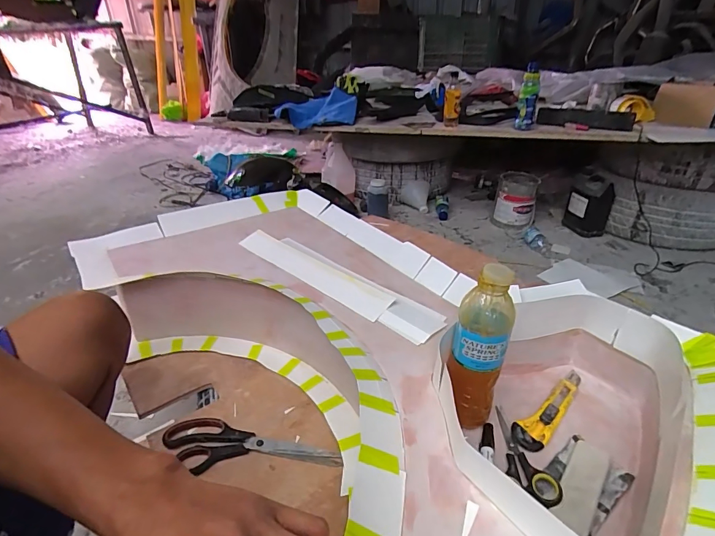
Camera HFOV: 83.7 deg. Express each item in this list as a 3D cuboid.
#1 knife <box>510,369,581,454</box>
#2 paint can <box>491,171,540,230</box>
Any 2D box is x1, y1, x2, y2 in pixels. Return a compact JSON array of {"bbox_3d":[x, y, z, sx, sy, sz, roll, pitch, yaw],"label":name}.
[{"bbox_3d":[0.259,0.182,0.522,0.170,0.014,0.037,-23,38,-33],"label":"knife"},{"bbox_3d":[0.695,-0.302,1.756,0.164,0.209,0.189,12,33,19],"label":"paint can"}]

